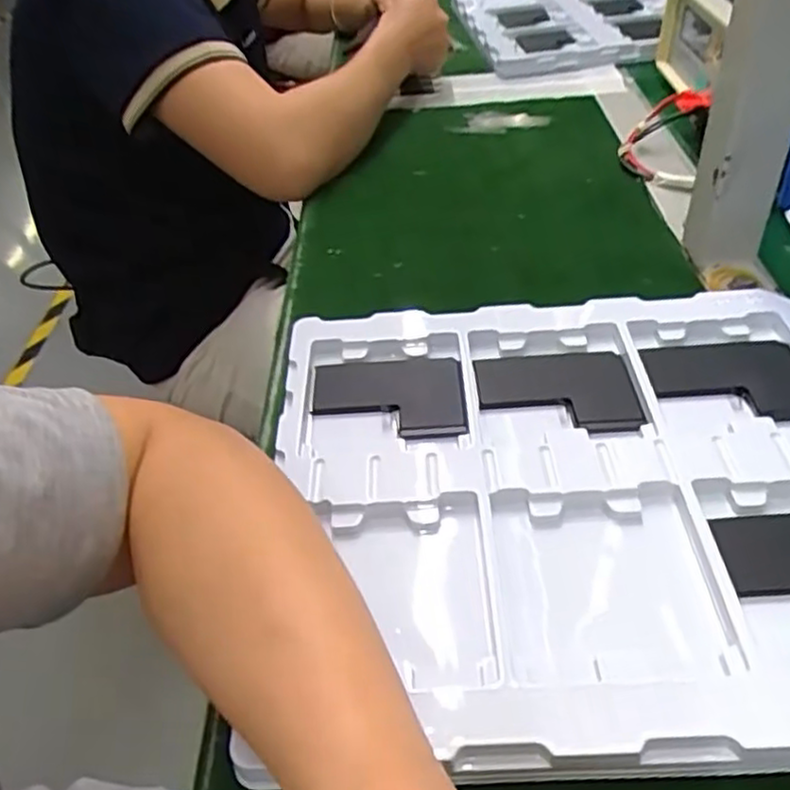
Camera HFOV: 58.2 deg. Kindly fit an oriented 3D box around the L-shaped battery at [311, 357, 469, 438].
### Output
[{"bbox_3d":[-0.005,0.003,0.427,0.091,0.005,0.066,-4,44,3],"label":"L-shaped battery"}]

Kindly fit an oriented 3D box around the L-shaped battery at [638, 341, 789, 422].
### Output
[{"bbox_3d":[0.196,-0.007,0.416,0.087,0.007,0.068,-2,44,4],"label":"L-shaped battery"}]

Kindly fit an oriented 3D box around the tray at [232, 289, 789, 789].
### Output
[{"bbox_3d":[0.095,0.045,0.365,0.305,0.019,0.272,-4,44,2],"label":"tray"}]

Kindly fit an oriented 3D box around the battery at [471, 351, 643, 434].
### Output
[{"bbox_3d":[0.095,-0.002,0.421,0.090,0.004,0.068,-3,44,3],"label":"battery"}]

